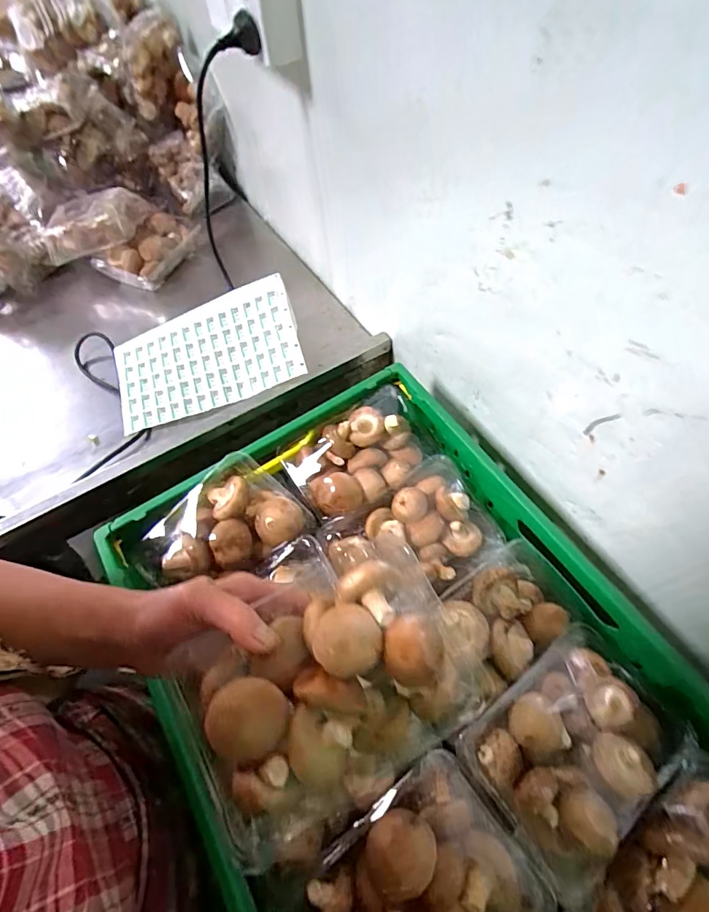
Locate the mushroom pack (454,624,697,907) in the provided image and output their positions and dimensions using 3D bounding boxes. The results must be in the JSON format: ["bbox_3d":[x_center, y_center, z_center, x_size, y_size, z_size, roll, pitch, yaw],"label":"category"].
[{"bbox_3d":[0.187,0.240,0.364,0.175,0.046,0.122,-33,63,-16],"label":"mushroom pack"}]

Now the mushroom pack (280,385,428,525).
[{"bbox_3d":[0.008,0.000,0.518,0.172,0.054,0.115,-25,61,-12],"label":"mushroom pack"}]

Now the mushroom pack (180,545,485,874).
[{"bbox_3d":[-0.011,0.143,0.262,0.161,0.039,0.111,-24,61,-11],"label":"mushroom pack"}]

